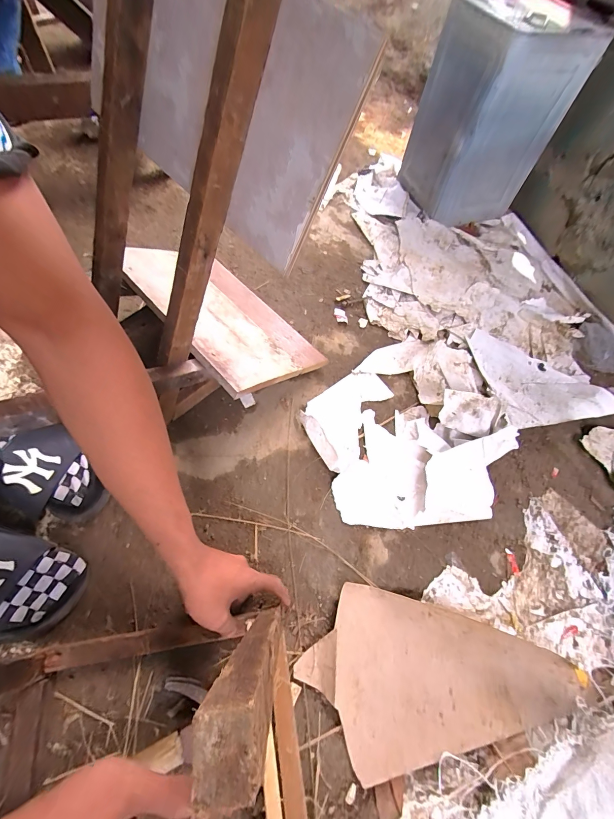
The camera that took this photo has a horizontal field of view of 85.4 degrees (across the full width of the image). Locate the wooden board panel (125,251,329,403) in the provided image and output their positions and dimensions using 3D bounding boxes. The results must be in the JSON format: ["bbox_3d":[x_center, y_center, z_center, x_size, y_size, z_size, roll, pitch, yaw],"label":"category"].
[{"bbox_3d":[-0.144,-0.169,0.575,0.344,0.016,0.225,44,40,16],"label":"wooden board panel"}]

